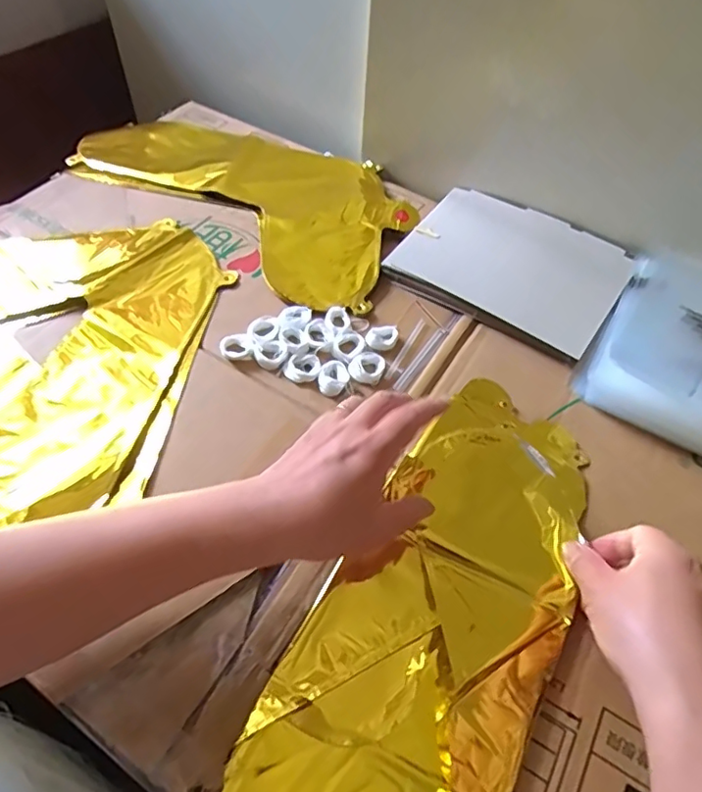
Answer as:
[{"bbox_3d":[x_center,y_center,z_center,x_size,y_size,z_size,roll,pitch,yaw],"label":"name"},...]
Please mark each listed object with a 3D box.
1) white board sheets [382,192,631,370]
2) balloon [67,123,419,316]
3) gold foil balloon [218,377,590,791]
[{"bbox_3d":[0.160,-0.133,0.553,0.202,0.008,0.168,31,57,17],"label":"white board sheets"},{"bbox_3d":[-0.112,-0.234,0.616,0.401,0.011,0.226,31,57,17],"label":"balloon"},{"bbox_3d":[0.059,0.135,0.358,0.139,0.025,0.348,26,58,14],"label":"gold foil balloon"}]

